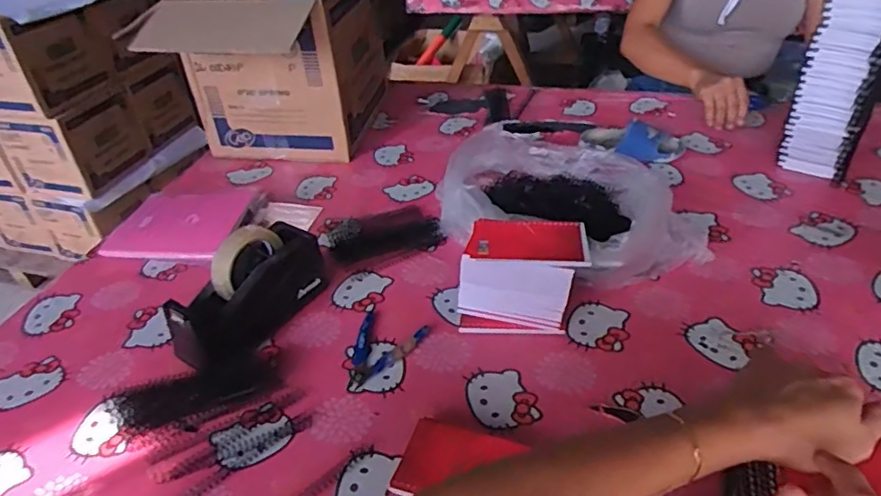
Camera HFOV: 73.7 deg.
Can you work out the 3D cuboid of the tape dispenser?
[{"bbox_3d":[-0.238,0.055,0.742,0.087,0.115,0.211,13,40,23],"label":"tape dispenser"}]

